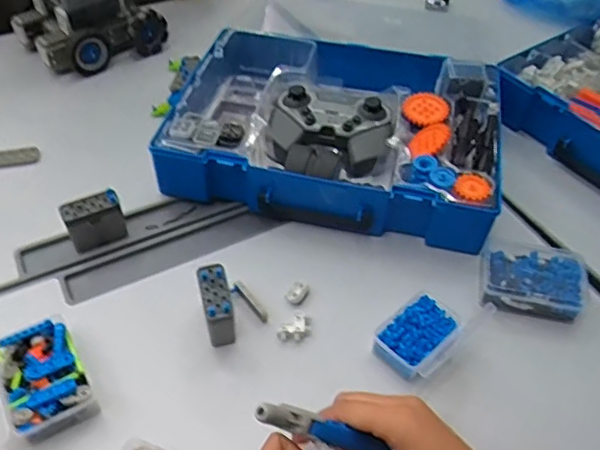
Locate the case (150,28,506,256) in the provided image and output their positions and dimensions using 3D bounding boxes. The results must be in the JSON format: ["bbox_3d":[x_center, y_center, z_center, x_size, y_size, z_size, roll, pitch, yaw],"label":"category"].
[{"bbox_3d":[0.044,-0.115,0.679,0.367,0.081,0.272,14,47,10],"label":"case"}]

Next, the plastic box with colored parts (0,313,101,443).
[{"bbox_3d":[-0.212,0.125,0.481,0.064,0.030,0.096,-21,51,-21],"label":"plastic box with colored parts"}]

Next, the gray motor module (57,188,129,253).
[{"bbox_3d":[-0.208,-0.004,0.587,0.056,0.049,0.032,-19,50,-20],"label":"gray motor module"}]

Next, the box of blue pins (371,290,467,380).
[{"bbox_3d":[0.107,0.100,0.517,0.078,0.025,0.059,-35,57,-30],"label":"box of blue pins"}]

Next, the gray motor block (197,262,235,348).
[{"bbox_3d":[-0.074,0.074,0.518,0.024,0.049,0.060,-10,48,-13],"label":"gray motor block"}]

